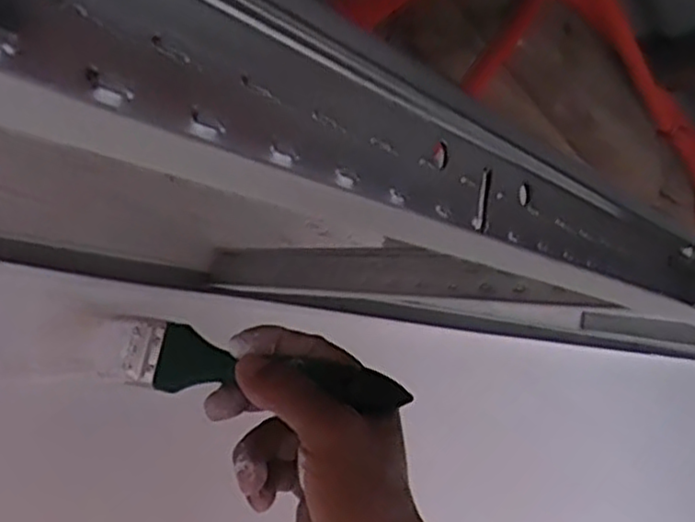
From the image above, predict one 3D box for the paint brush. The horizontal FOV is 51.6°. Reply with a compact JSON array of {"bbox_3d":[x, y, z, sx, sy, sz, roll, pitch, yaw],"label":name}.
[{"bbox_3d":[-0.073,0.051,0.373,0.206,0.035,0.012,6,-7,15],"label":"paint brush"}]

